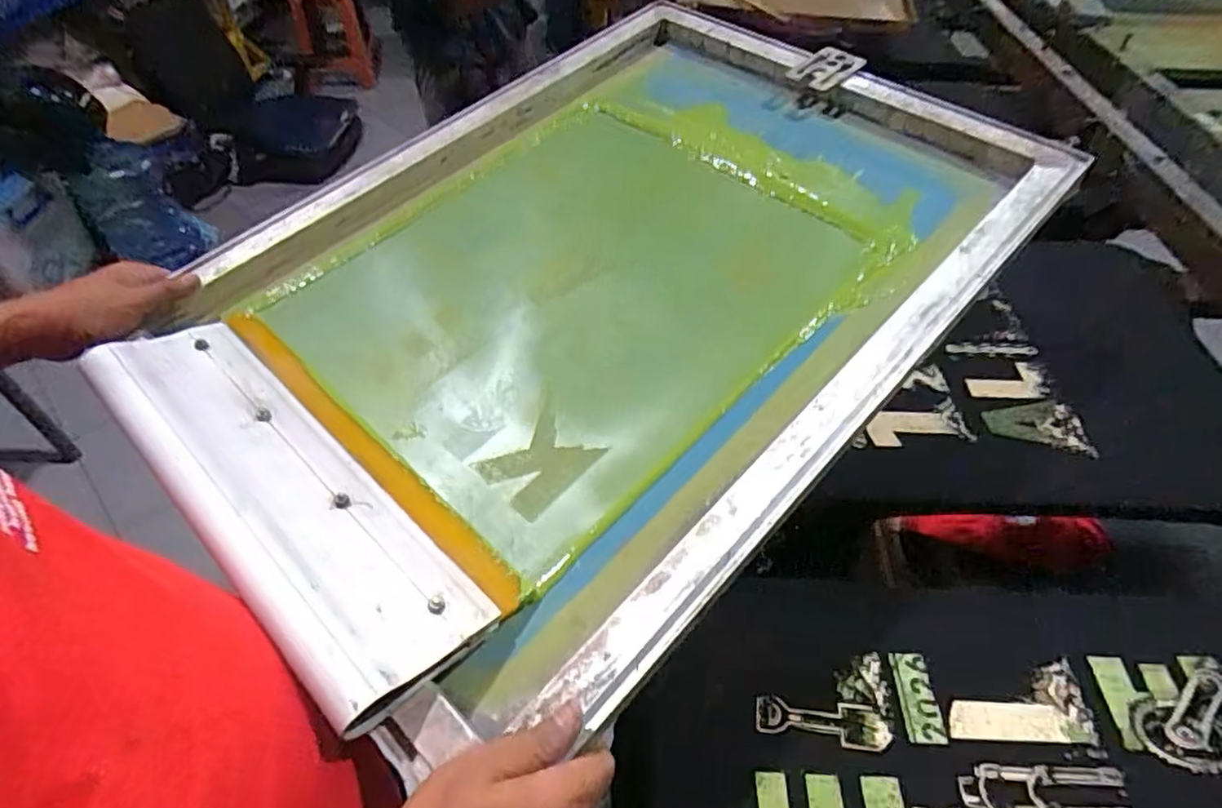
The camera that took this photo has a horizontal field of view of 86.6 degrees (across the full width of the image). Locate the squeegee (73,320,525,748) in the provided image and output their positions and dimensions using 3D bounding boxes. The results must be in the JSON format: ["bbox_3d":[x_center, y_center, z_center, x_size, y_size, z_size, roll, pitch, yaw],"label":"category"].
[{"bbox_3d":[-0.211,0.043,0.427,0.341,0.043,0.116,36,58,27],"label":"squeegee"}]

